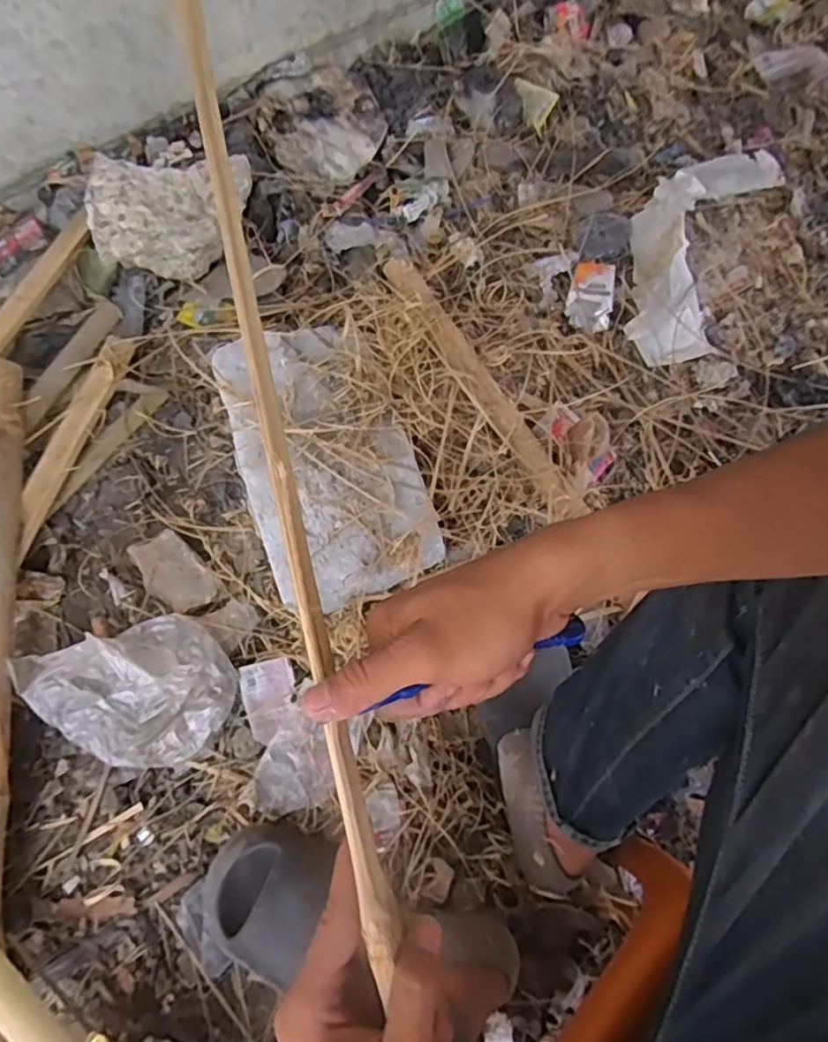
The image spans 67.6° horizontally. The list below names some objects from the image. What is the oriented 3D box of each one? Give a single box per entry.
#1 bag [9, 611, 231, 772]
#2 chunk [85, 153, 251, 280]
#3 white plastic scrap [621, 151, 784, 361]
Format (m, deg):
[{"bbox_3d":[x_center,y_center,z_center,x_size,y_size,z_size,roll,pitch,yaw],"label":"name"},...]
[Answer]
[{"bbox_3d":[-0.304,0.188,0.666,0.211,0.051,0.157,-19,69,-10],"label":"bag"},{"bbox_3d":[-0.345,-0.448,0.895,0.219,0.090,0.159,-8,68,-6],"label":"chunk"},{"bbox_3d":[0.443,-0.455,0.967,0.183,0.063,0.482,26,69,8],"label":"white plastic scrap"}]

